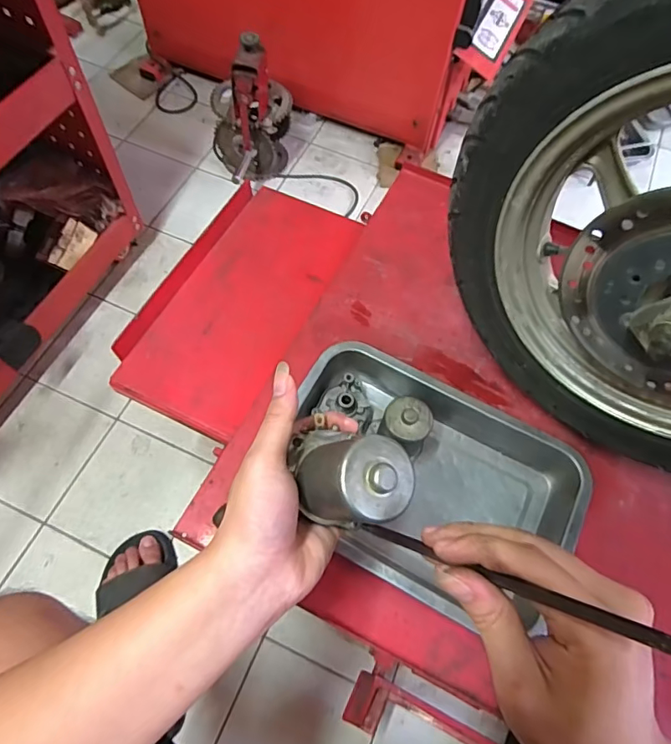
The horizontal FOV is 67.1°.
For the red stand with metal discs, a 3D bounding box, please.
[{"bbox_3d":[-0.175,-0.519,1.046,0.165,0.281,0.209,-4,64,-5],"label":"red stand with metal discs"}]

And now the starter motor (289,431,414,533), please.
[{"bbox_3d":[0.012,0.070,0.312,0.063,0.077,0.052,39,65,-16],"label":"starter motor"}]

